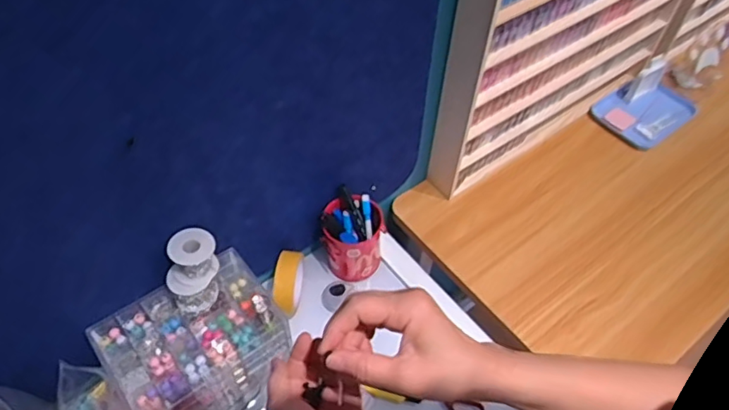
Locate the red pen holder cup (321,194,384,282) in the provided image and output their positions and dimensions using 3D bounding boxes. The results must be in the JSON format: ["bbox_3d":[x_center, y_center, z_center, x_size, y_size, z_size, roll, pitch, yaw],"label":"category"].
[{"bbox_3d":[-0.019,0.055,0.891,0.093,0.119,0.082,8,52,4],"label":"red pen holder cup"}]

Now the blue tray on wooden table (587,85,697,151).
[{"bbox_3d":[0.577,-0.198,1.160,0.207,0.026,0.151,-31,59,-23],"label":"blue tray on wooden table"}]

